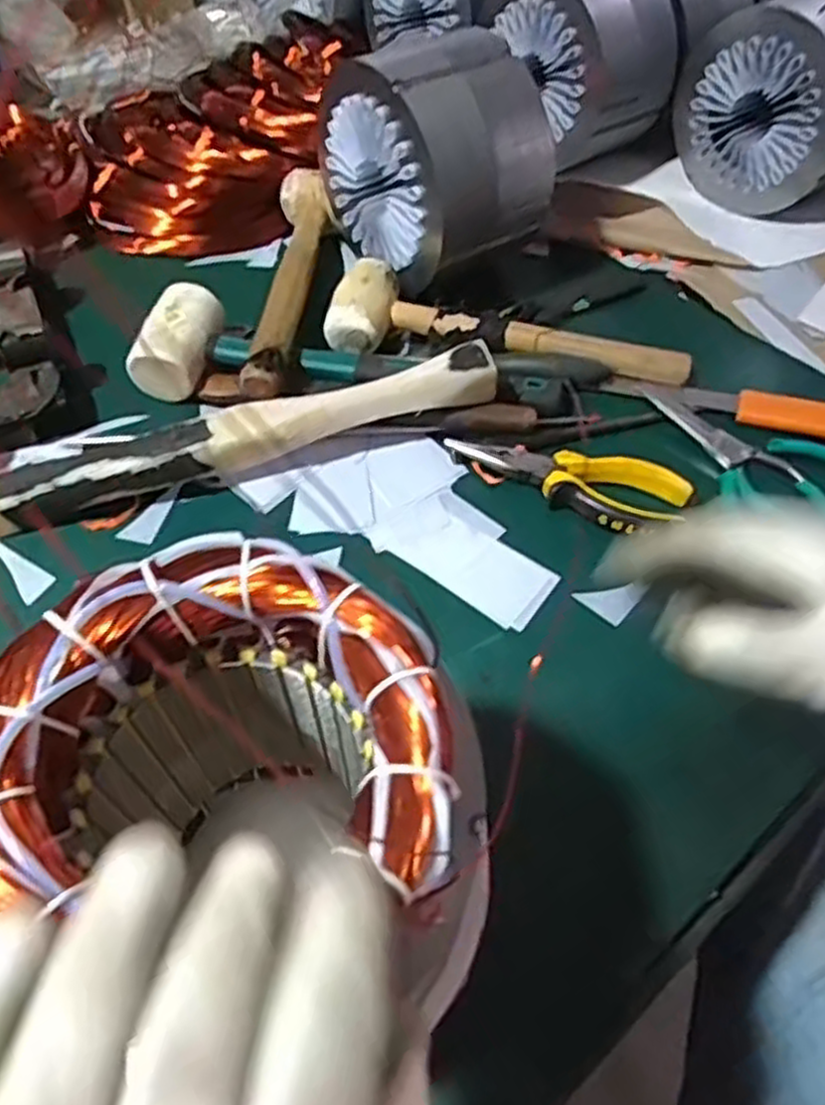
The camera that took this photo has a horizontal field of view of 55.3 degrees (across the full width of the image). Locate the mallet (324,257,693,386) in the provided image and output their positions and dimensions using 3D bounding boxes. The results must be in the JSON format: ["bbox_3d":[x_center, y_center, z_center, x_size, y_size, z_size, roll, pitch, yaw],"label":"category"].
[{"bbox_3d":[0.068,-0.161,0.566,0.249,0.039,0.067,7,56,3],"label":"mallet"}]

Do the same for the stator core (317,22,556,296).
[{"bbox_3d":[0.016,-0.285,0.575,0.111,0.143,0.143,-30,62,-20],"label":"stator core"}]

